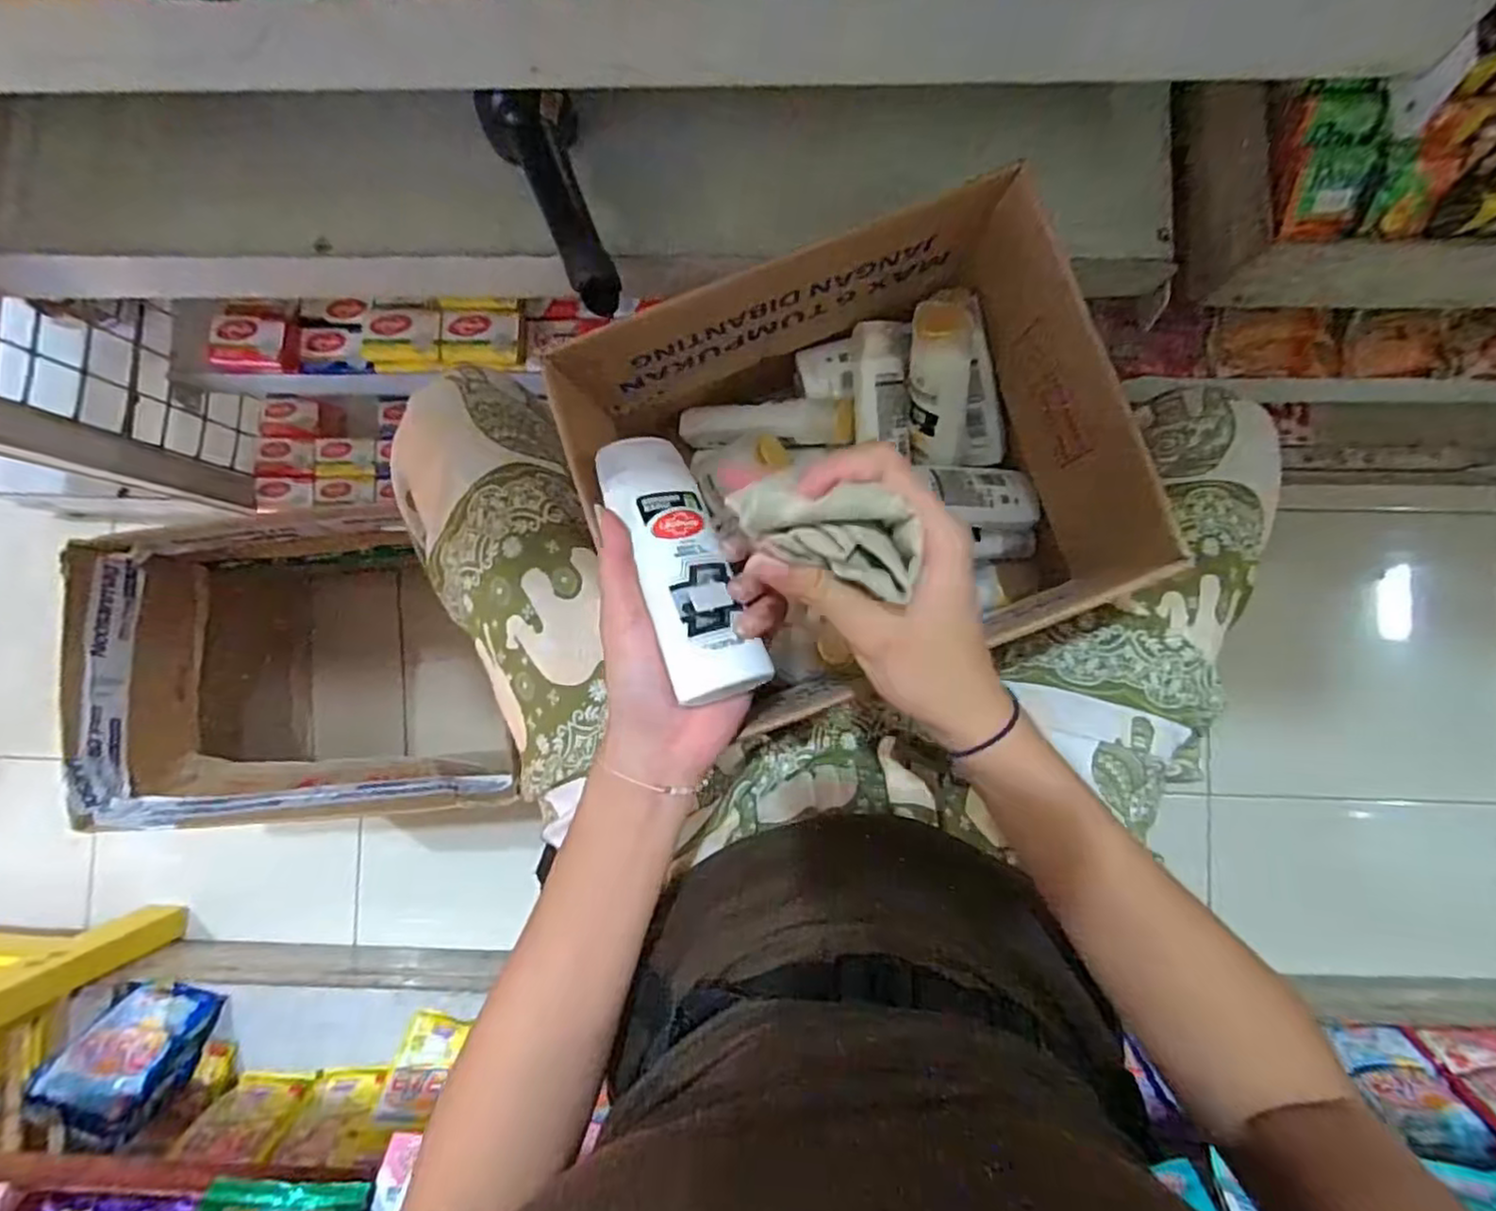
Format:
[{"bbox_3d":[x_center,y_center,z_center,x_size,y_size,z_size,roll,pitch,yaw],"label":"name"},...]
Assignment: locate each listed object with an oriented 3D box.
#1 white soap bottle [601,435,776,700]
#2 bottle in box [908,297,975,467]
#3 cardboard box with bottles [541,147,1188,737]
[{"bbox_3d":[-0.035,-0.021,0.338,0.044,0.030,0.137,-14,71,-26],"label":"white soap bottle"},{"bbox_3d":[0.126,-0.149,0.466,0.040,0.111,0.049,-8,42,2],"label":"bottle in box"},{"bbox_3d":[0.060,-0.075,0.444,0.270,0.168,0.231,-22,86,1],"label":"cardboard box with bottles"}]

